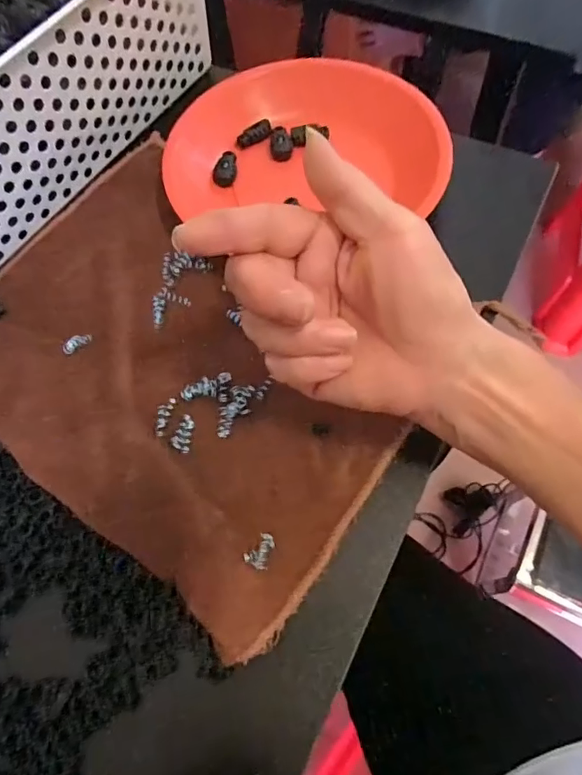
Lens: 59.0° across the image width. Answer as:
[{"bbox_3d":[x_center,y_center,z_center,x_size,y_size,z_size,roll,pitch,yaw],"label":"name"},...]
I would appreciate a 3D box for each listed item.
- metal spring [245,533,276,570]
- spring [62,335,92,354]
[{"bbox_3d":[-0.016,0.086,0.270,0.013,0.004,0.017,16,68,9],"label":"metal spring"},{"bbox_3d":[-0.133,-0.029,0.319,0.009,0.004,0.020,34,50,16],"label":"spring"}]

